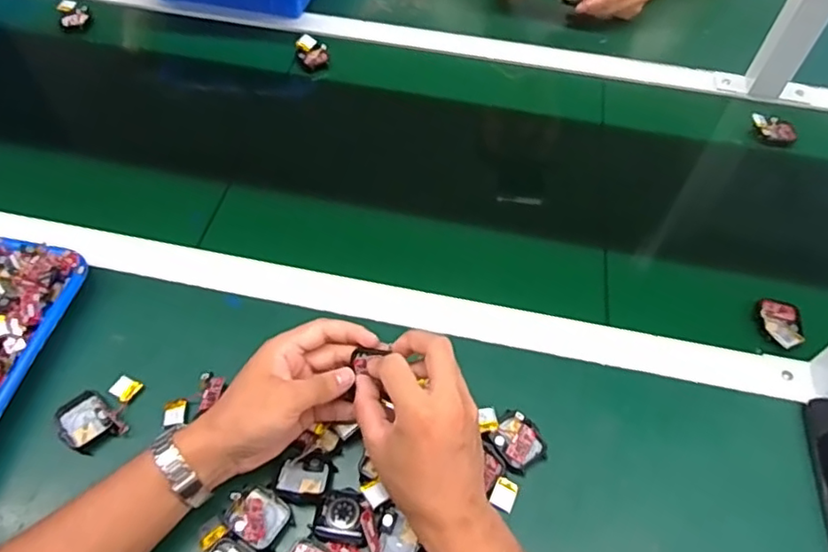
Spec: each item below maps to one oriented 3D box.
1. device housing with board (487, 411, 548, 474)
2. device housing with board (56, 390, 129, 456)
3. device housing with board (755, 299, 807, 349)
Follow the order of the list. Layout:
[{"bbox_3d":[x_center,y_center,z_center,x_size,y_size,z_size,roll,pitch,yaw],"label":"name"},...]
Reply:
[{"bbox_3d":[0.084,0.135,0.481,0.037,0.018,0.044,-29,60,-21],"label":"device housing with board"},{"bbox_3d":[-0.267,0.120,0.482,0.050,0.011,0.039,37,61,22],"label":"device housing with board"},{"bbox_3d":[0.347,0.046,0.560,0.037,0.017,0.052,14,55,8],"label":"device housing with board"}]

